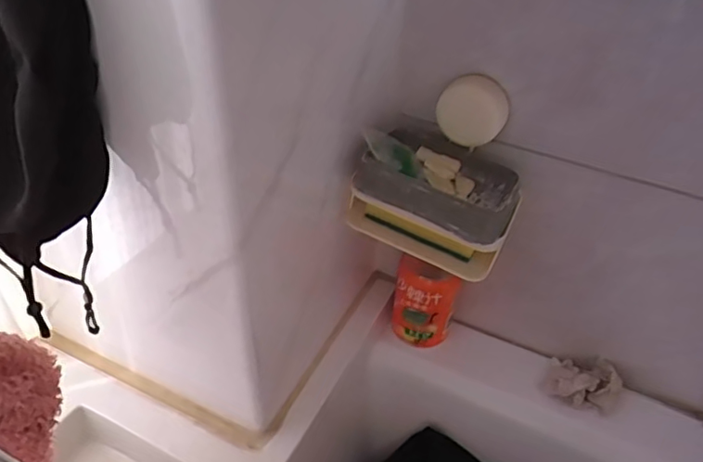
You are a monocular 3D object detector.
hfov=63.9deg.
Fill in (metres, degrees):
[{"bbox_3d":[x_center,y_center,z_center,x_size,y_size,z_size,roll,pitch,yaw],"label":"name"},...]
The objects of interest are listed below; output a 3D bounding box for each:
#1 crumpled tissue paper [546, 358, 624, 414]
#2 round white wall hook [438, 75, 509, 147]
[{"bbox_3d":[0.230,0.147,0.557,0.071,0.038,0.051,10,41,8],"label":"crumpled tissue paper"},{"bbox_3d":[0.101,-0.100,0.468,0.055,0.055,0.015,15,42,13],"label":"round white wall hook"}]

